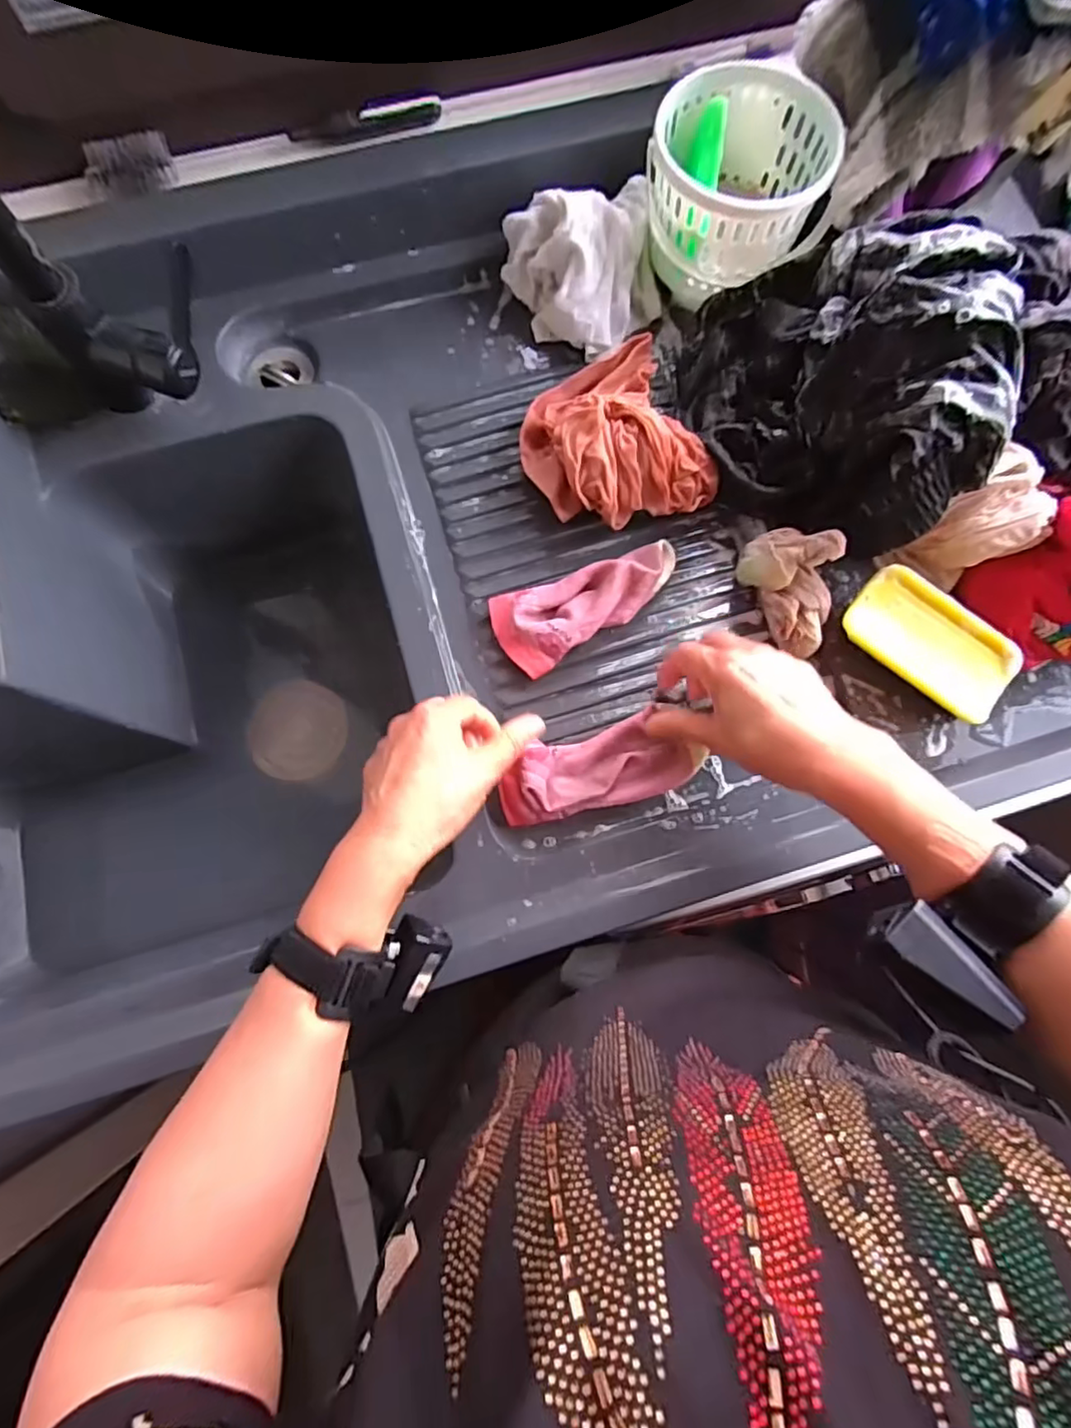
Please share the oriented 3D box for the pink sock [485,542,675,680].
[{"bbox_3d":[0.039,-0.089,0.476,0.145,0.026,0.063,-30,81,-7],"label":"pink sock"}]

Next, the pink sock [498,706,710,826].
[{"bbox_3d":[0.046,0.037,0.445,0.142,0.024,0.055,-13,79,-10],"label":"pink sock"}]

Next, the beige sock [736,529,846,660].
[{"bbox_3d":[0.190,-0.093,0.456,0.044,0.074,0.090,-29,81,-7],"label":"beige sock"}]

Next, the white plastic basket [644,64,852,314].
[{"bbox_3d":[0.160,-0.418,0.505,0.137,0.090,0.138,0,78,-1],"label":"white plastic basket"}]

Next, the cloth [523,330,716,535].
[{"bbox_3d":[0.059,-0.213,0.486,0.128,0.068,0.142,-24,80,-6],"label":"cloth"}]

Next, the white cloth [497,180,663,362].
[{"bbox_3d":[0.045,-0.366,0.520,0.122,0.073,0.113,-14,79,-4],"label":"white cloth"}]

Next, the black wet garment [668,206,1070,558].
[{"bbox_3d":[0.251,-0.250,0.445,0.232,0.144,0.245,-17,79,-5],"label":"black wet garment"}]

